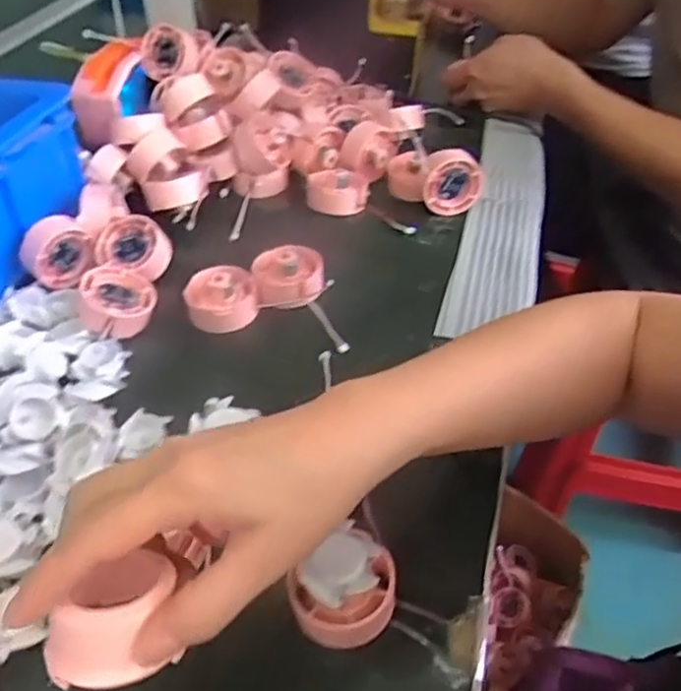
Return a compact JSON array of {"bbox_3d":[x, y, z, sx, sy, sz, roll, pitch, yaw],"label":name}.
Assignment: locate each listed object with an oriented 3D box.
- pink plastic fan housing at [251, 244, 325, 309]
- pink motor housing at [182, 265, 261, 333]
[{"bbox_3d":[-0.042,-0.058,0.531,0.056,0.021,0.052,-3,44,-2],"label":"pink plastic fan housing"},{"bbox_3d":[-0.092,-0.040,0.514,0.053,0.023,0.051,10,45,11],"label":"pink motor housing"}]

